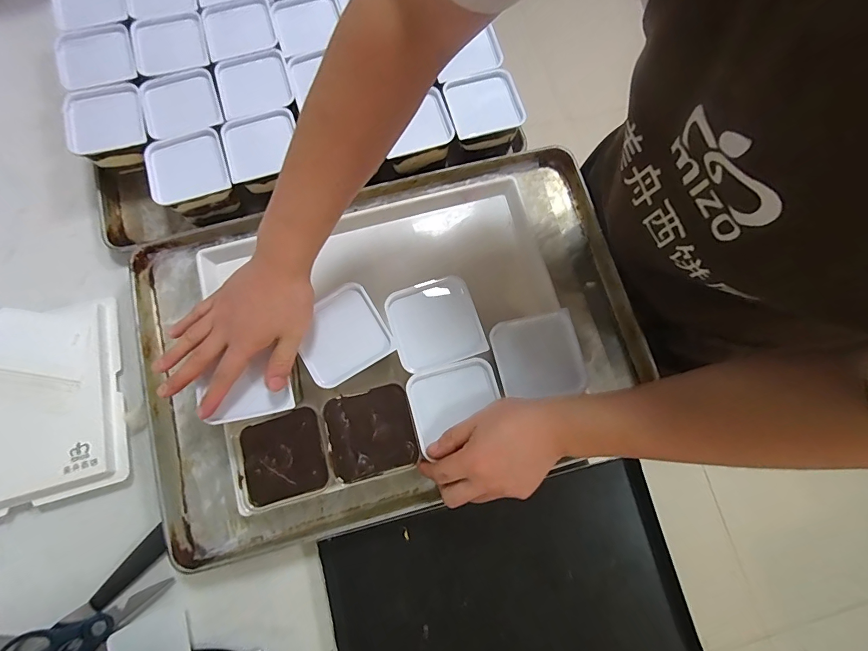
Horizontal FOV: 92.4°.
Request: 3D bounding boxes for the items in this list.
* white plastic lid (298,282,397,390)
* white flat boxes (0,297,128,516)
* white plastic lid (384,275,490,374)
[{"bbox_3d":[-0.102,0.009,0.452,0.093,0.009,0.092,-31,80,-9],"label":"white plastic lid"},{"bbox_3d":[-0.509,0.100,0.505,0.228,0.024,0.239,-15,80,-4],"label":"white flat boxes"},{"bbox_3d":[0.001,-0.003,0.454,0.093,0.006,0.094,-18,78,-6],"label":"white plastic lid"}]

